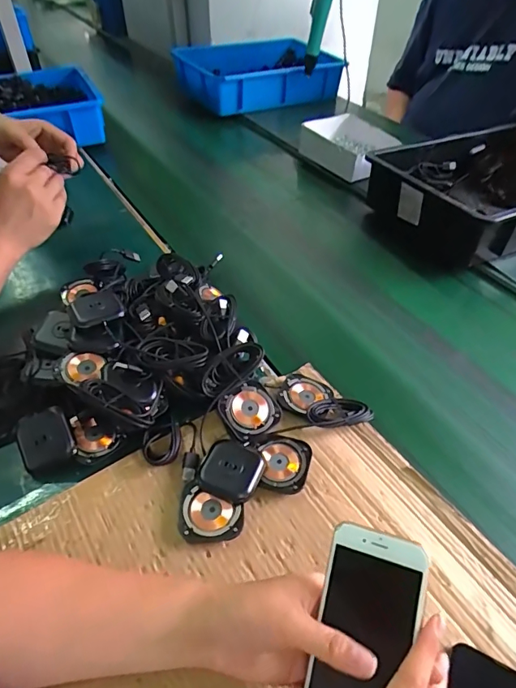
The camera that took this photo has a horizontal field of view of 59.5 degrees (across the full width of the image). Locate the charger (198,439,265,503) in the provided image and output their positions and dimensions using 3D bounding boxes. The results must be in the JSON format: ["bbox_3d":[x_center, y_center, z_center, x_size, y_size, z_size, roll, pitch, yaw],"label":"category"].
[{"bbox_3d":[-0.025,0.122,0.442,0.057,0.013,0.056,17,50,17],"label":"charger"}]

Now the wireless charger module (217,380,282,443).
[{"bbox_3d":[-0.008,0.071,0.488,0.061,0.011,0.055,-31,78,-31],"label":"wireless charger module"}]

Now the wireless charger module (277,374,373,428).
[{"bbox_3d":[0.070,0.066,0.506,0.101,0.021,0.062,31,55,27],"label":"wireless charger module"}]

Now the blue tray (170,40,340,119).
[{"bbox_3d":[0.012,-0.739,1.236,0.442,0.104,0.282,-25,51,-23],"label":"blue tray"}]

